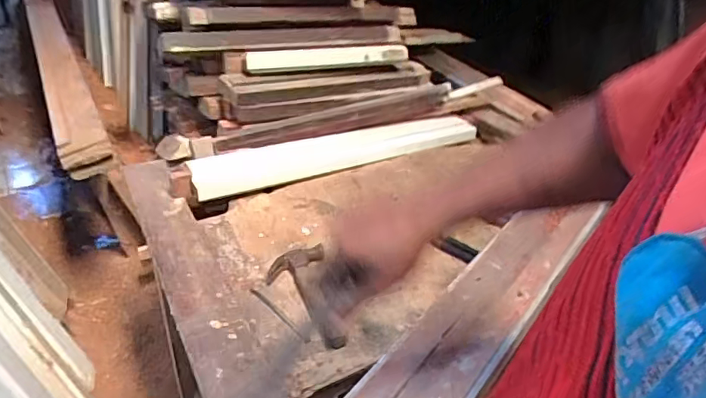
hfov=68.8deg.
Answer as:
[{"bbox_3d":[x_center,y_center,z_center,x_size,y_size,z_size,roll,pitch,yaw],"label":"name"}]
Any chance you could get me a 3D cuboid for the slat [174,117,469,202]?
[{"bbox_3d":[-0.031,-0.125,1.326,0.830,0.028,0.120,-14,56,-27],"label":"slat"}]

